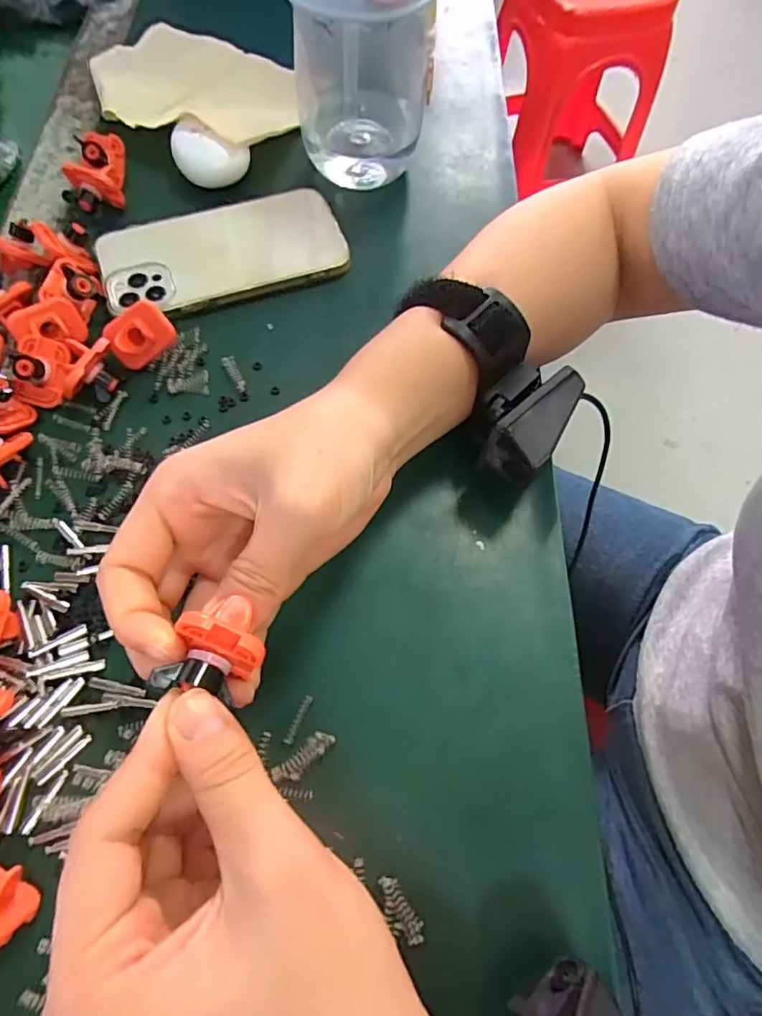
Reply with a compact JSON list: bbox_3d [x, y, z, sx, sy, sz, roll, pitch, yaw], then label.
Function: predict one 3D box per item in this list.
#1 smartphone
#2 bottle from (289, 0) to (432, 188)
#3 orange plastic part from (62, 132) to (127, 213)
[{"bbox_3d":[-0.095,-0.155,0.340,0.141,0.015,0.069,-19,68,-10],"label":"smartphone"},{"bbox_3d":[-0.013,-0.282,0.325,0.083,0.157,0.079,19,66,6],"label":"bottle"},{"bbox_3d":[-0.184,-0.216,0.358,0.033,0.024,0.050,-4,66,-4],"label":"orange plastic part"}]

